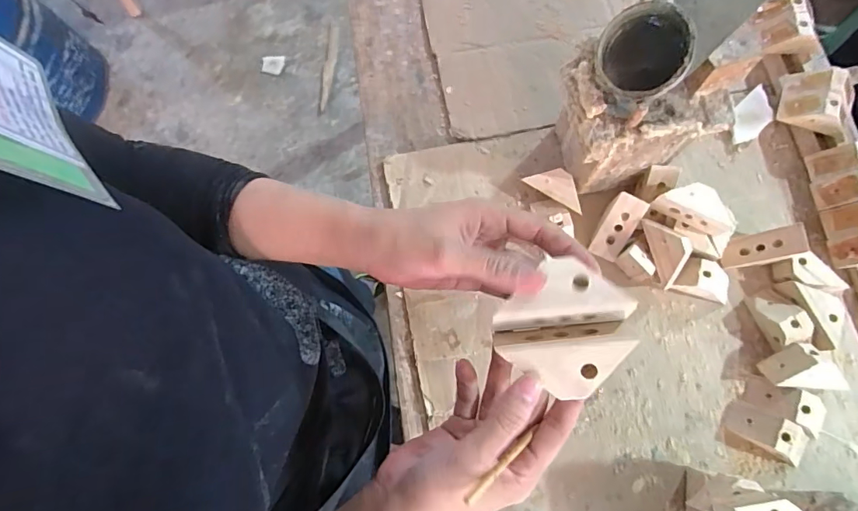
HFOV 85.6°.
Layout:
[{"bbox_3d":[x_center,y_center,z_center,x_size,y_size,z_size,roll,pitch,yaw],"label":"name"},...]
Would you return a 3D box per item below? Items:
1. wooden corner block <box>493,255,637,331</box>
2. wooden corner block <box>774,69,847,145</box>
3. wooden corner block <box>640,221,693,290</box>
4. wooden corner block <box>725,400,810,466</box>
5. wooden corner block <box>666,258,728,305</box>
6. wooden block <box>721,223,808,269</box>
[{"bbox_3d":[0.081,0.025,0.292,0.080,0.033,0.038,-3,76,0],"label":"wooden corner block"},{"bbox_3d":[0.499,-0.195,0.594,0.081,0.052,0.081,17,77,5],"label":"wooden corner block"},{"bbox_3d":[0.274,-0.007,0.527,0.040,0.034,0.081,-23,71,33],"label":"wooden corner block"},{"bbox_3d":[0.369,0.193,0.501,0.076,0.034,0.035,29,78,7],"label":"wooden corner block"},{"bbox_3d":[0.322,0.028,0.545,0.075,0.036,0.046,12,77,3],"label":"wooden corner block"},{"bbox_3d":[0.392,-0.009,0.545,0.084,0.022,0.037,-22,73,37],"label":"wooden block"}]

